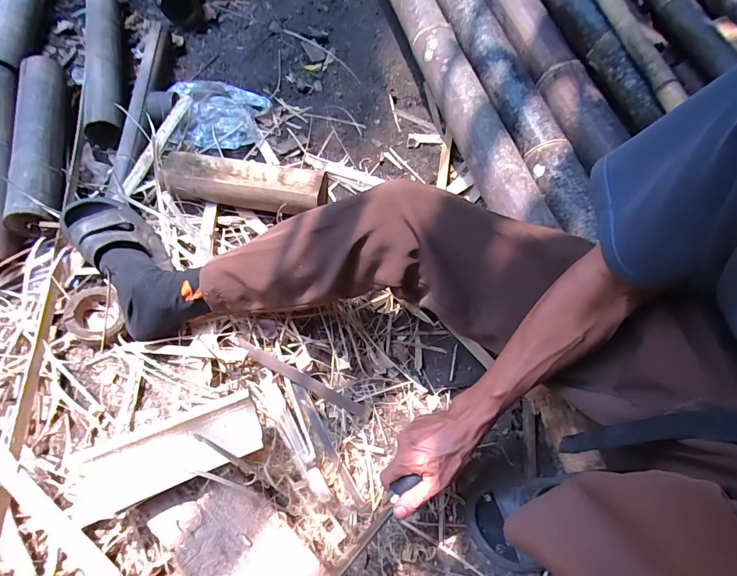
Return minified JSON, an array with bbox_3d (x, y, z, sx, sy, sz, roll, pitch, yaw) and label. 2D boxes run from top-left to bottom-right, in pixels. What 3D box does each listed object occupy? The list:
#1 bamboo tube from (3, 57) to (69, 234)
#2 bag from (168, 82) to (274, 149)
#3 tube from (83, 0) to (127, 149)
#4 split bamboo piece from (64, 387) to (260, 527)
[{"bbox_3d":[-0.609,-0.280,0.716,0.070,0.080,0.432,-15,68,-8],"label":"bamboo tube"},{"bbox_3d":[-0.311,-0.380,0.814,0.189,0.041,0.191,-7,67,-5],"label":"bag"},{"bbox_3d":[-0.578,-0.520,0.826,0.083,0.072,0.501,-14,68,-7],"label":"tube"},{"bbox_3d":[-0.266,0.218,0.497,0.247,0.031,0.083,-20,69,-10],"label":"split bamboo piece"}]

